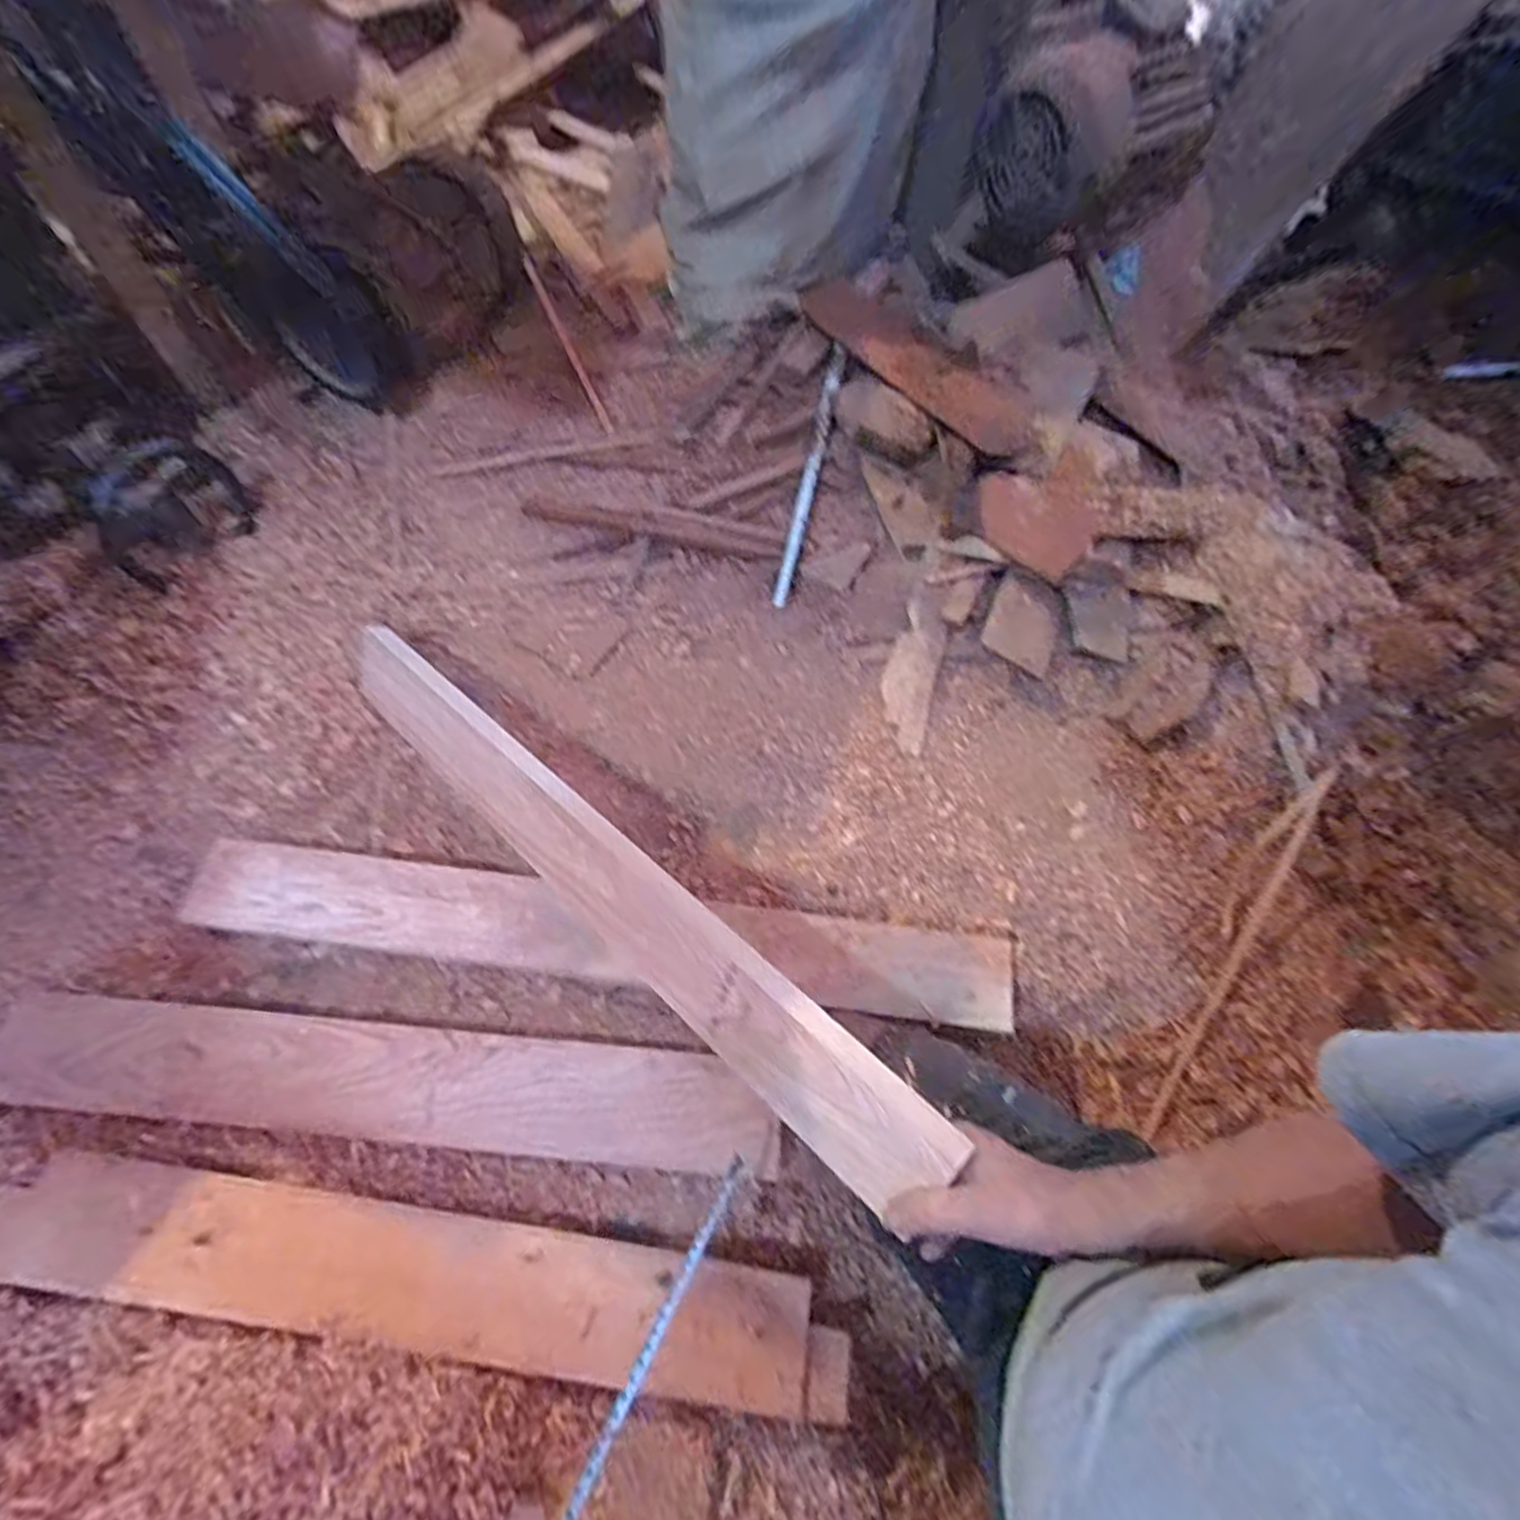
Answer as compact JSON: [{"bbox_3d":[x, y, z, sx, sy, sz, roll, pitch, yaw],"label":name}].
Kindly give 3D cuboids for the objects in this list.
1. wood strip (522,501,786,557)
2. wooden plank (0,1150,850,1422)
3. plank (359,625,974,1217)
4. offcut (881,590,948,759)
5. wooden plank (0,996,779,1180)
[{"bbox_3d":[-0.165,-0.372,1.097,0.412,0.026,0.048,11,60,5],"label":"wood strip"},{"bbox_3d":[-0.312,0.466,0.621,0.777,0.017,0.101,7,59,2],"label":"wooden plank"},{"bbox_3d":[-0.186,0.094,0.707,0.849,0.110,0.023,36,24,27],"label":"plank"},{"bbox_3d":[0.211,-0.121,0.952,0.069,0.027,0.226,10,81,4],"label":"offcut"},{"bbox_3d":[-0.372,0.328,0.703,0.769,0.032,0.108,6,71,0],"label":"wooden plank"}]

